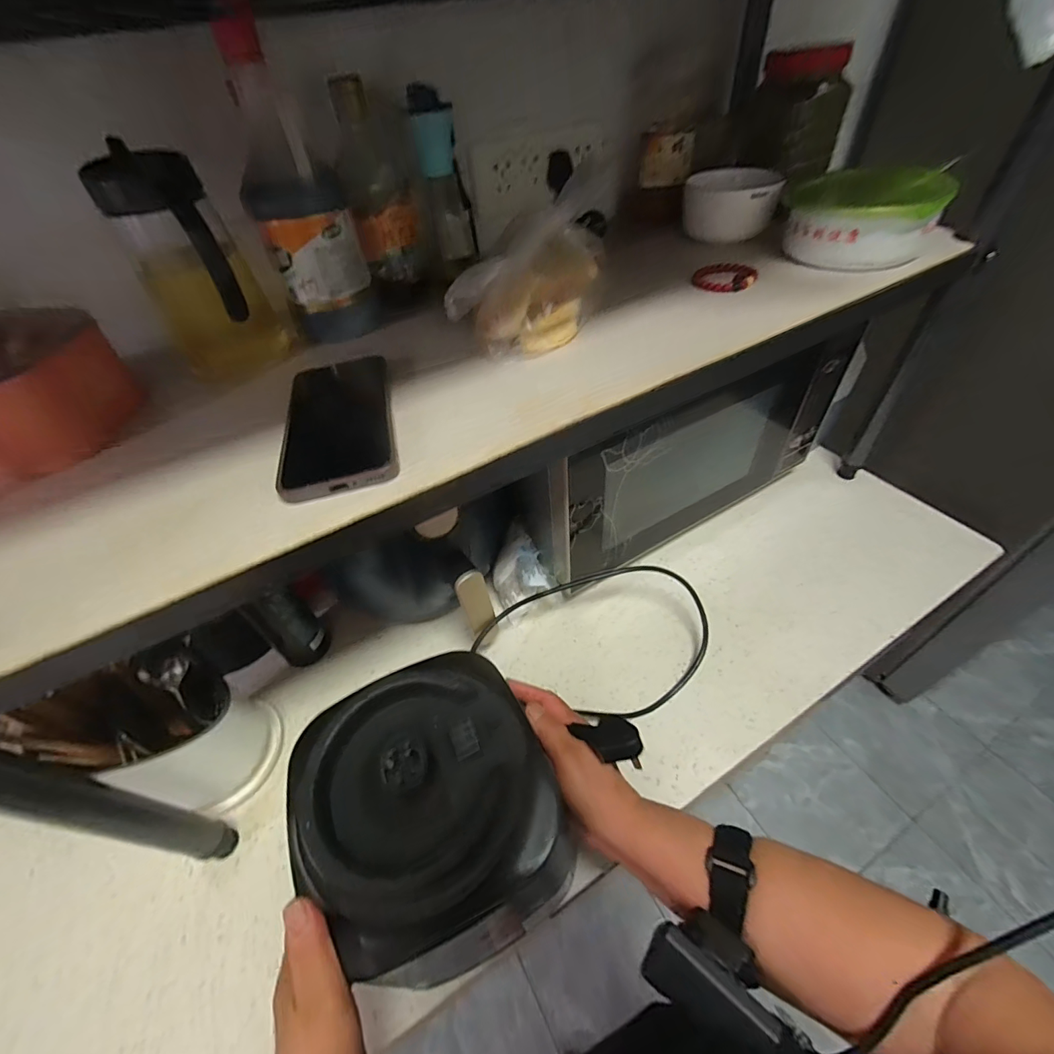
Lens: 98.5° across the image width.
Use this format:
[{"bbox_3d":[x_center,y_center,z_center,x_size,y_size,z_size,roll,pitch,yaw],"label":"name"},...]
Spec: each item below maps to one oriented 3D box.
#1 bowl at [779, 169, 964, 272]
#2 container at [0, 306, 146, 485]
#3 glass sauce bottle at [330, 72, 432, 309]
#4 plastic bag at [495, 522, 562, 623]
[{"bbox_3d":[0.357,-0.324,0.479,0.124,0.055,0.134,34,59,30],"label":"bowl"},{"bbox_3d":[-0.388,-0.104,0.351,0.136,0.083,0.131,-35,54,-23],"label":"container"},{"bbox_3d":[-0.140,-0.311,0.449,0.061,0.163,0.055,-7,48,-1],"label":"glass sauce bottle"},{"bbox_3d":[-0.007,0.065,0.607,0.074,0.083,0.096,-22,50,-14],"label":"plastic bag"}]

